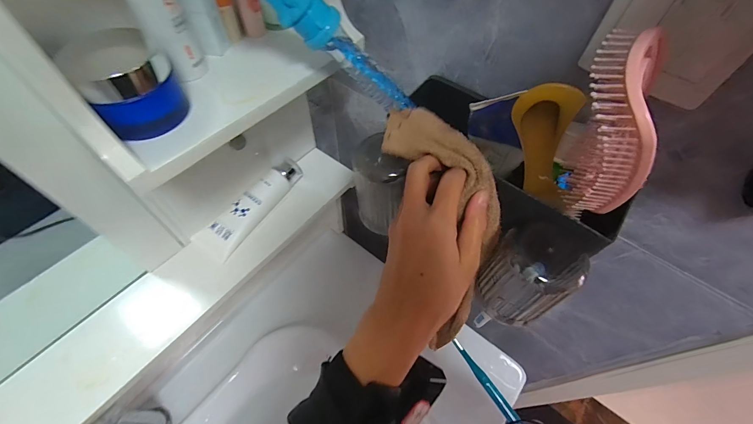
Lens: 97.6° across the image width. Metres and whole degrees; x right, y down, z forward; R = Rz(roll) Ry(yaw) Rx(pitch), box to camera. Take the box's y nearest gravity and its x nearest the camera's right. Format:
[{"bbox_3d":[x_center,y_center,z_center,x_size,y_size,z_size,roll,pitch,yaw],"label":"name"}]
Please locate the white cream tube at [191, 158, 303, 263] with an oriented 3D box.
[{"bbox_3d":[-0.173,-0.014,0.451,0.059,0.037,0.162,28,60,16],"label":"white cream tube"}]

